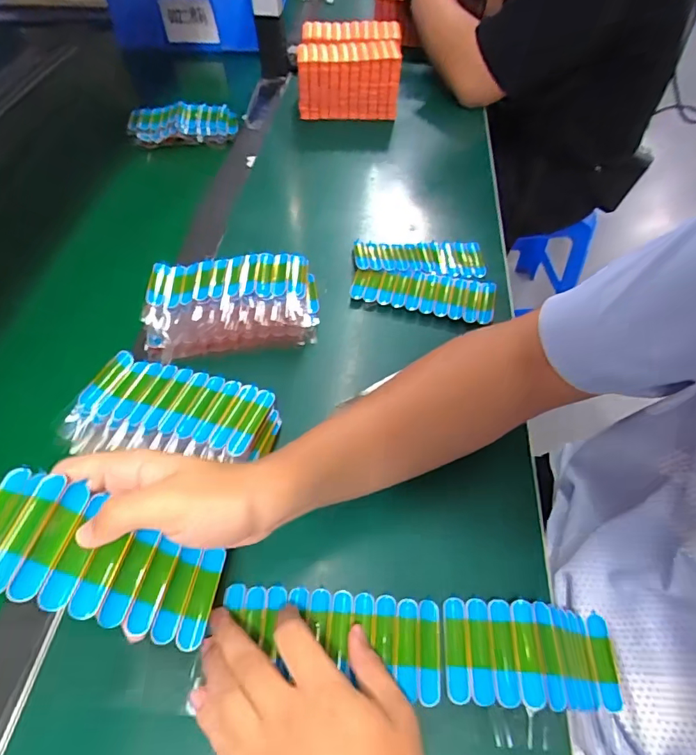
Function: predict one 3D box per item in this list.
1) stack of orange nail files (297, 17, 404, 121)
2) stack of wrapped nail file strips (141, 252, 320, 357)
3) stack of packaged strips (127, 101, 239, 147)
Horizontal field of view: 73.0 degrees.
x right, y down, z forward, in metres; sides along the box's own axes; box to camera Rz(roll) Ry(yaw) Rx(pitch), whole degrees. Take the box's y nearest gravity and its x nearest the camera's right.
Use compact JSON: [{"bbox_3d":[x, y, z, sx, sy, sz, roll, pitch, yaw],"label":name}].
[{"bbox_3d":[0.001,-0.501,0.777,0.160,0.099,0.138,-2,54,-3],"label":"stack of orange nail files"},{"bbox_3d":[-0.115,-0.076,0.478,0.168,0.056,0.095,-6,55,-6],"label":"stack of wrapped nail file strips"},{"bbox_3d":[-0.251,-0.391,0.721,0.155,0.027,0.082,-1,54,-1],"label":"stack of packaged strips"}]

